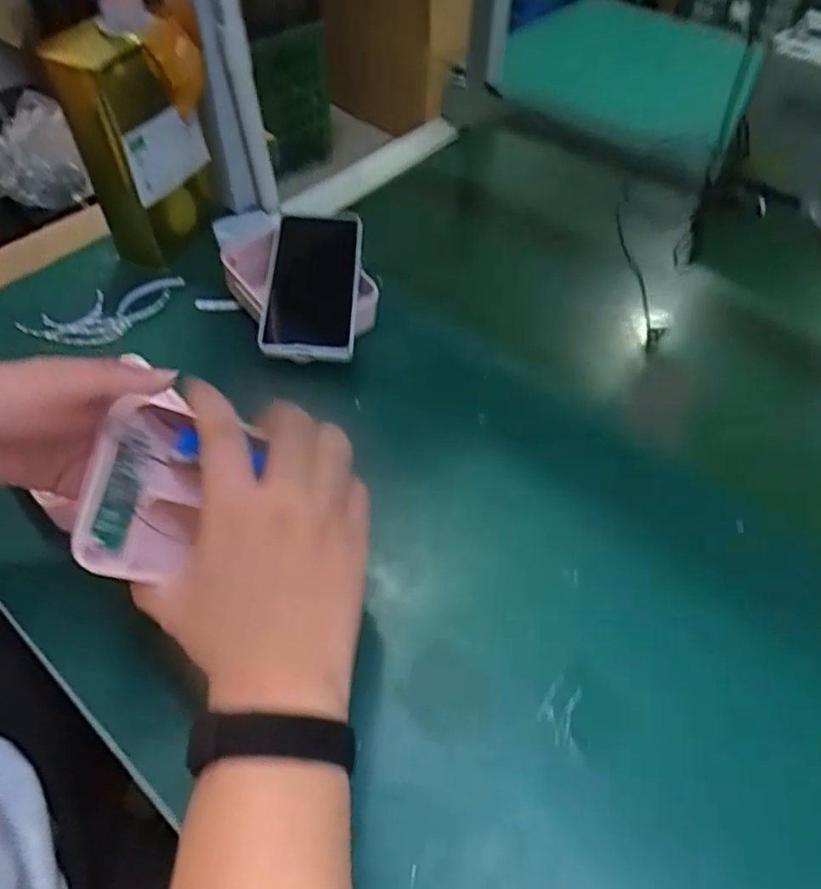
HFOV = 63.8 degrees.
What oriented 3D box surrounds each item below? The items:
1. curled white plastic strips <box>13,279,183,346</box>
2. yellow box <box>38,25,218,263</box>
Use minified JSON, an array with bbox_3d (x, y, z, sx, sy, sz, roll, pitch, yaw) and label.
[{"bbox_3d":[-0.288,-0.121,0.628,0.151,0.015,0.048,-23,57,-18],"label":"curled white plastic strips"},{"bbox_3d":[-0.254,-0.279,0.632,0.063,0.207,0.112,21,55,14],"label":"yellow box"}]

